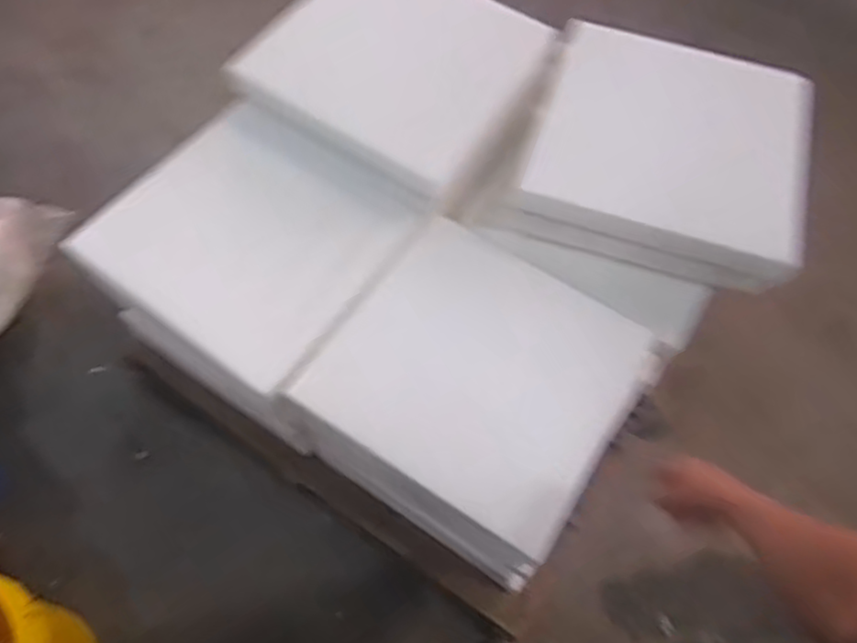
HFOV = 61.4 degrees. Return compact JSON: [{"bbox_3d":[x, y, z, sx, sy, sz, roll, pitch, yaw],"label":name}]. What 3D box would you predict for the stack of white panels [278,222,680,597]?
[{"bbox_3d":[0.079,0.124,1.247,0.444,0.293,0.428,32,68,14],"label":"stack of white panels"}]

